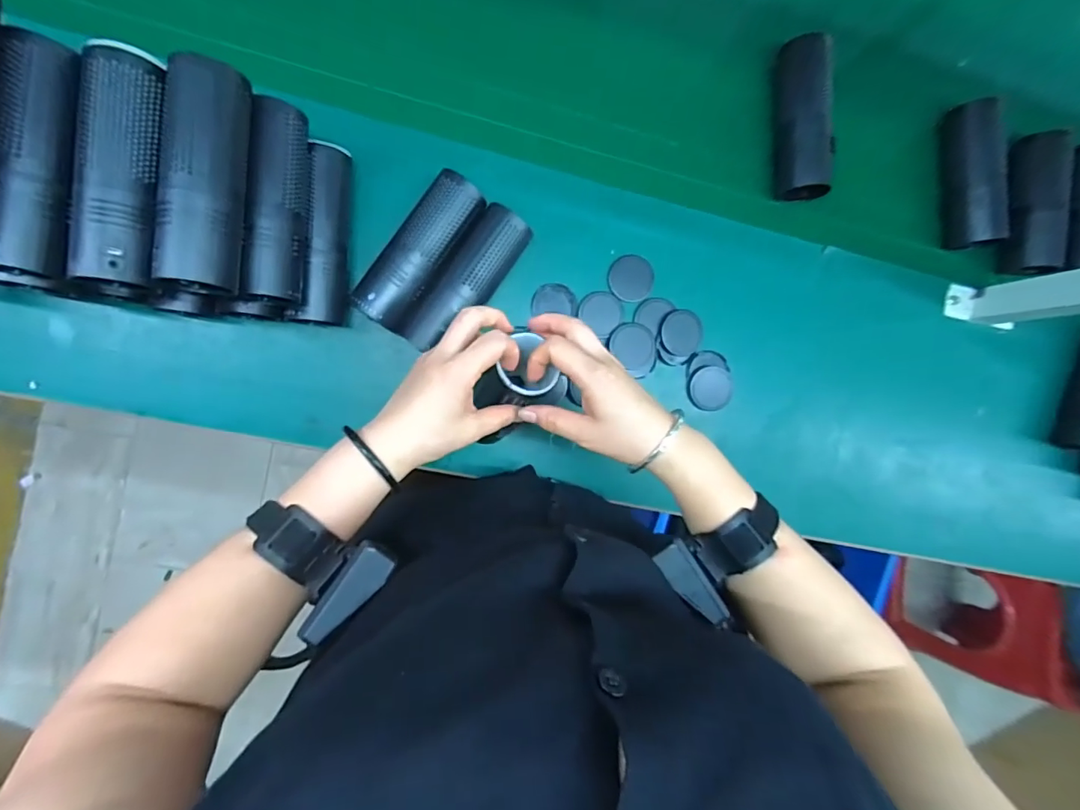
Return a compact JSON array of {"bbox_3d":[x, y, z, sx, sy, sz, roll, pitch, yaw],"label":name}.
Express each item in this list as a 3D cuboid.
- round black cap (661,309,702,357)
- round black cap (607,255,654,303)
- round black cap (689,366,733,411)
[{"bbox_3d":[0.160,-0.080,0.564,0.050,0.012,0.048,0,93,-9],"label":"round black cap"},{"bbox_3d":[0.101,-0.142,0.562,0.048,0.012,0.052,0,93,-9],"label":"round black cap"},{"bbox_3d":[0.198,-0.019,0.578,0.049,0.009,0.050,0,93,-9],"label":"round black cap"}]

